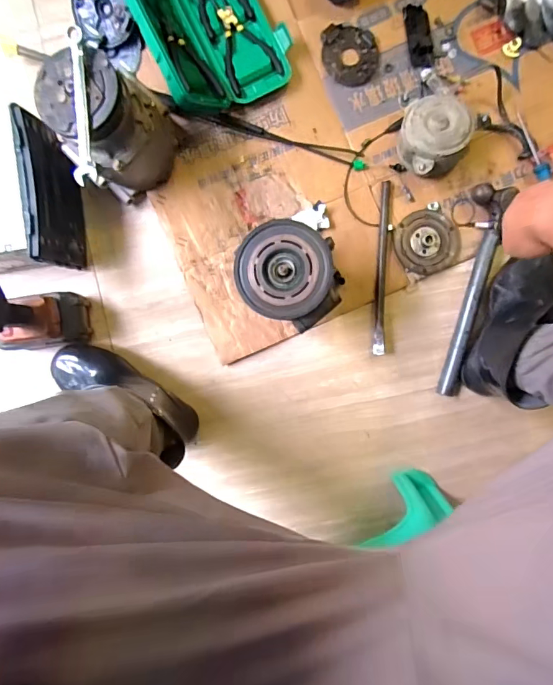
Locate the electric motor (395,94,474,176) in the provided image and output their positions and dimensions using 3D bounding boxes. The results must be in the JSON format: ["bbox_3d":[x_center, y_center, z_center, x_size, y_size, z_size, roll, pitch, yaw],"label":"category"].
[{"bbox_3d":[0.238,-0.310,0.651,0.105,0.080,0.108,0,89,1],"label":"electric motor"}]

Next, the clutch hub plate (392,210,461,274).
[{"bbox_3d":[0.237,-0.158,0.684,0.101,0.014,0.096,0,91,1],"label":"clutch hub plate"}]

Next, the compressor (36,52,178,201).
[{"bbox_3d":[-0.213,-0.292,0.602,0.123,0.191,0.123,0,91,1],"label":"compressor"}]

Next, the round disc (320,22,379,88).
[{"bbox_3d":[0.118,-0.453,0.687,0.087,0.020,0.086,0,91,1],"label":"round disc"}]

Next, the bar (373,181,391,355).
[{"bbox_3d":[0.166,-0.117,0.682,0.017,0.019,0.269,3,91,1],"label":"bar"}]

